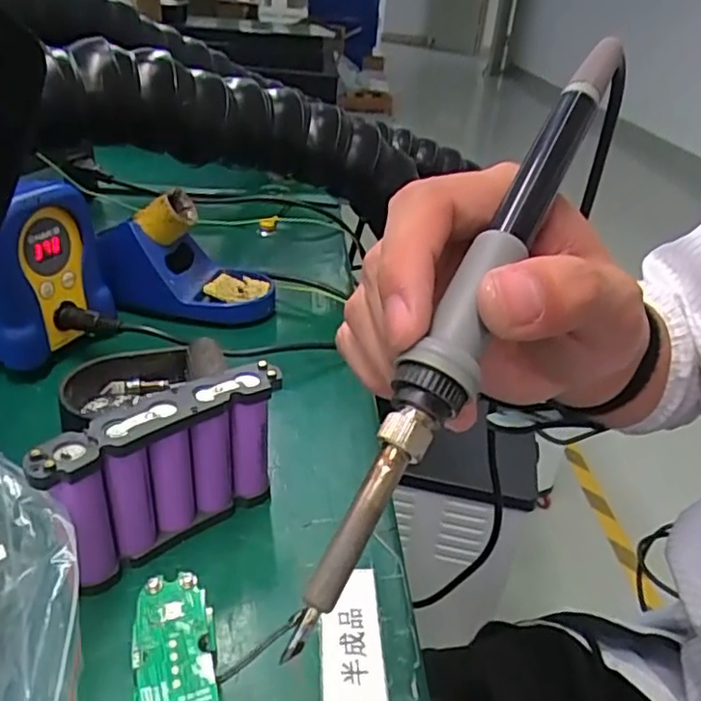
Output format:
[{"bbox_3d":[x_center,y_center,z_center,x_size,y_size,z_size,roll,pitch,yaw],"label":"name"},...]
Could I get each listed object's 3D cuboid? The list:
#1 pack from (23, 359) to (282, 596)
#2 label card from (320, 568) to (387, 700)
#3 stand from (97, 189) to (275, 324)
[{"bbox_3d":[-0.086,0.059,0.301,0.111,0.080,0.022,-23,39,-38],"label":"pack"},{"bbox_3d":[0.000,0.125,0.272,0.026,0.004,0.078,1,30,-4],"label":"label card"},{"bbox_3d":[-0.129,-0.073,0.509,0.134,0.090,0.078,3,32,-5],"label":"stand"}]

